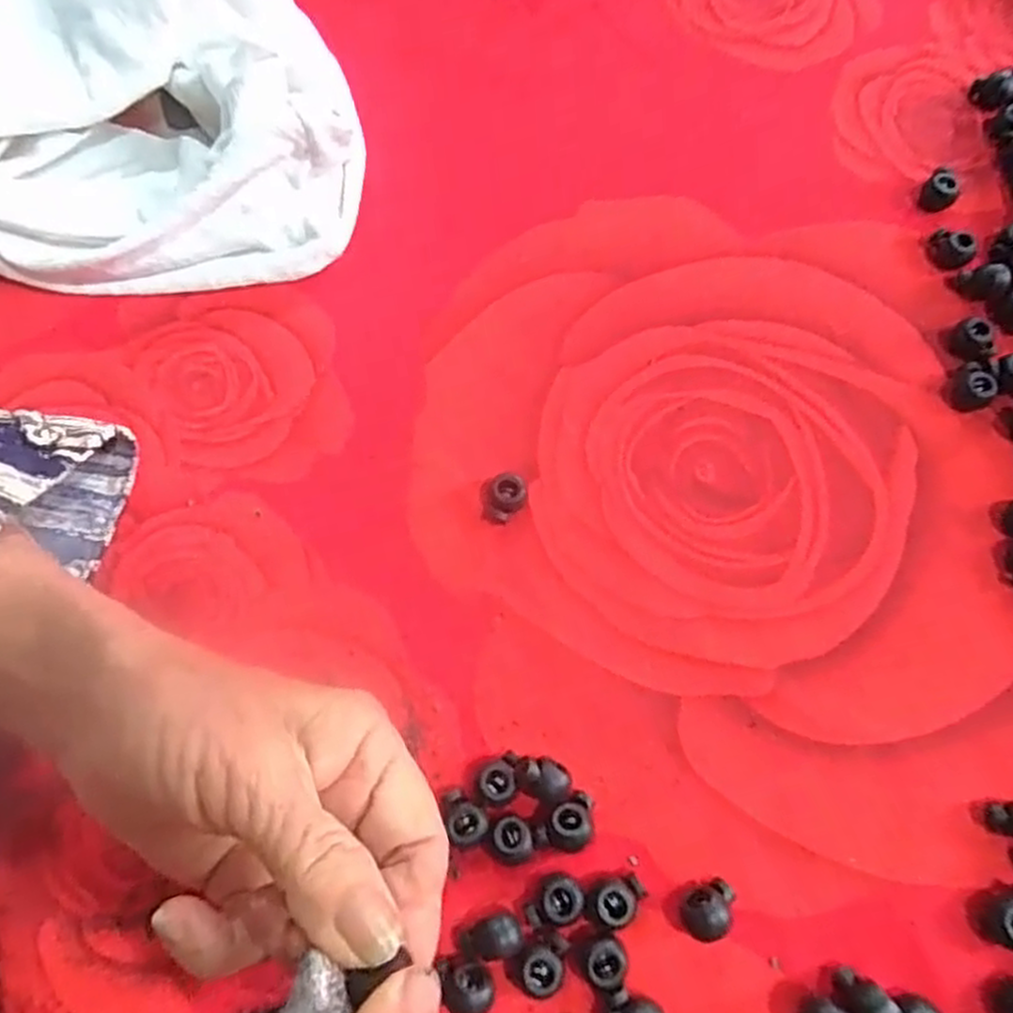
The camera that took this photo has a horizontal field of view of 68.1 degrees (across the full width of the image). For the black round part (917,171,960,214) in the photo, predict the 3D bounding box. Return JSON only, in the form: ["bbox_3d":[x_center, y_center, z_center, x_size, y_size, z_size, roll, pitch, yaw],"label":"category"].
[{"bbox_3d":[0.198,-0.143,0.342,0.015,0.013,0.013,38,75,11],"label":"black round part"}]

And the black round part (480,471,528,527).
[{"bbox_3d":[-0.002,-0.003,0.290,0.016,0.010,0.020,43,76,13],"label":"black round part"}]

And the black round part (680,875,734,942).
[{"bbox_3d":[0.065,0.130,0.241,0.019,0.011,0.015,-26,74,-9],"label":"black round part"}]

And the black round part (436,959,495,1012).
[{"bbox_3d":[-0.012,0.149,0.231,0.017,0.012,0.015,-5,71,-2],"label":"black round part"}]

